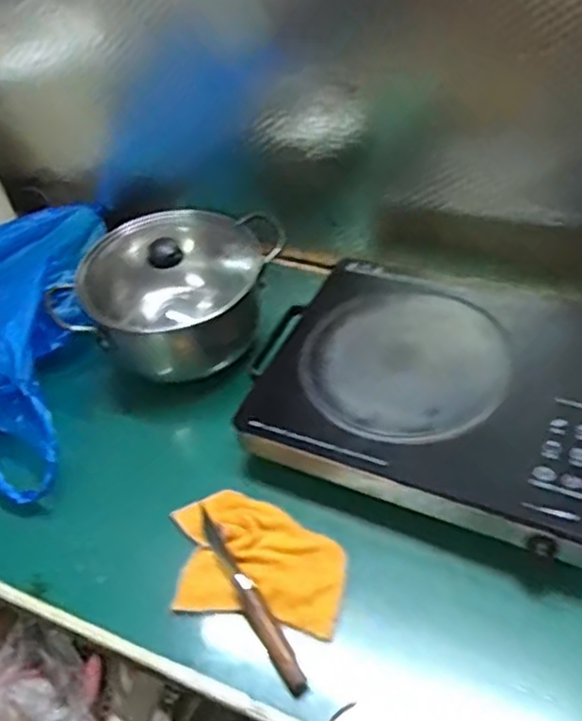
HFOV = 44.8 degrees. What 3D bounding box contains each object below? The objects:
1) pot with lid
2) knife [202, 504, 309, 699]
[{"bbox_3d":[-0.143,-0.083,0.875,0.250,0.129,0.176,-13,47,-6],"label":"pot with lid"},{"bbox_3d":[-0.039,0.220,0.659,0.021,0.017,0.195,-26,50,-17],"label":"knife"}]

